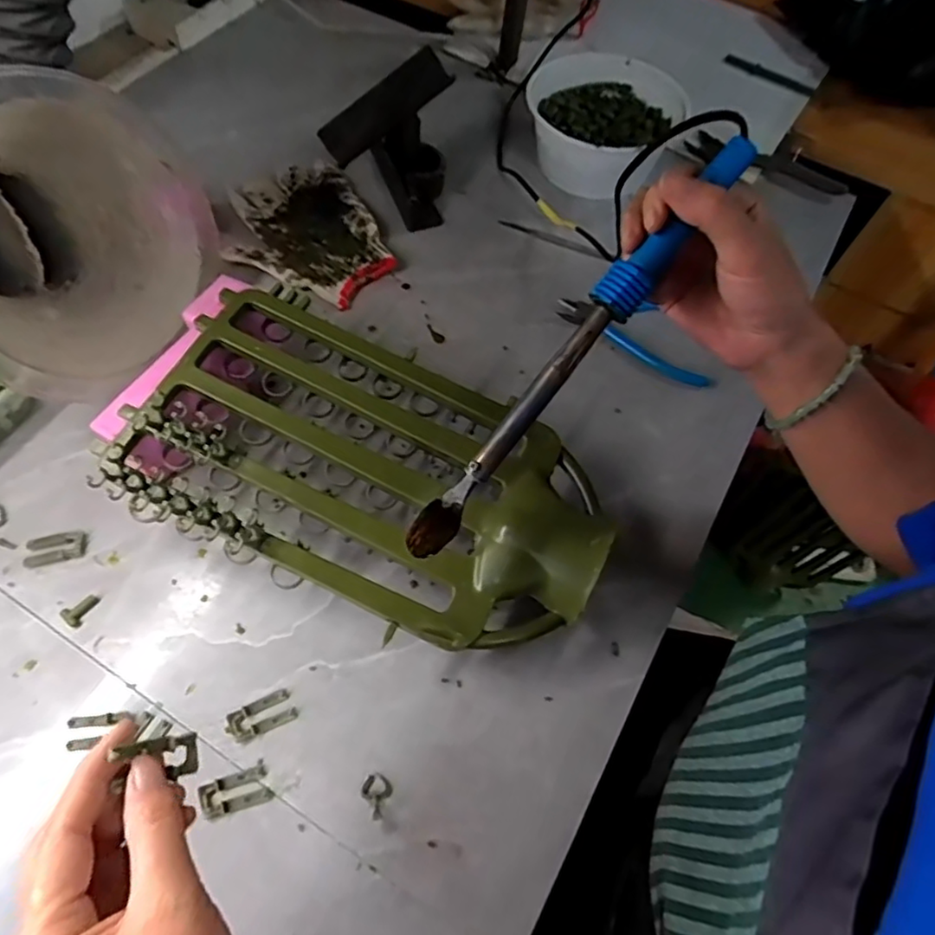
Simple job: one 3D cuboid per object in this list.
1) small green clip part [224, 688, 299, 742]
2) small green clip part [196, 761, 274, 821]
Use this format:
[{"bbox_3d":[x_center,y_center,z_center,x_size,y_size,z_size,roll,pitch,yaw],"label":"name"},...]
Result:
[{"bbox_3d":[-0.137,0.165,0.402,0.043,0.004,0.021,-22,65,-14],"label":"small green clip part"},{"bbox_3d":[-0.145,0.203,0.379,0.042,0.004,0.023,-19,64,-12],"label":"small green clip part"}]

